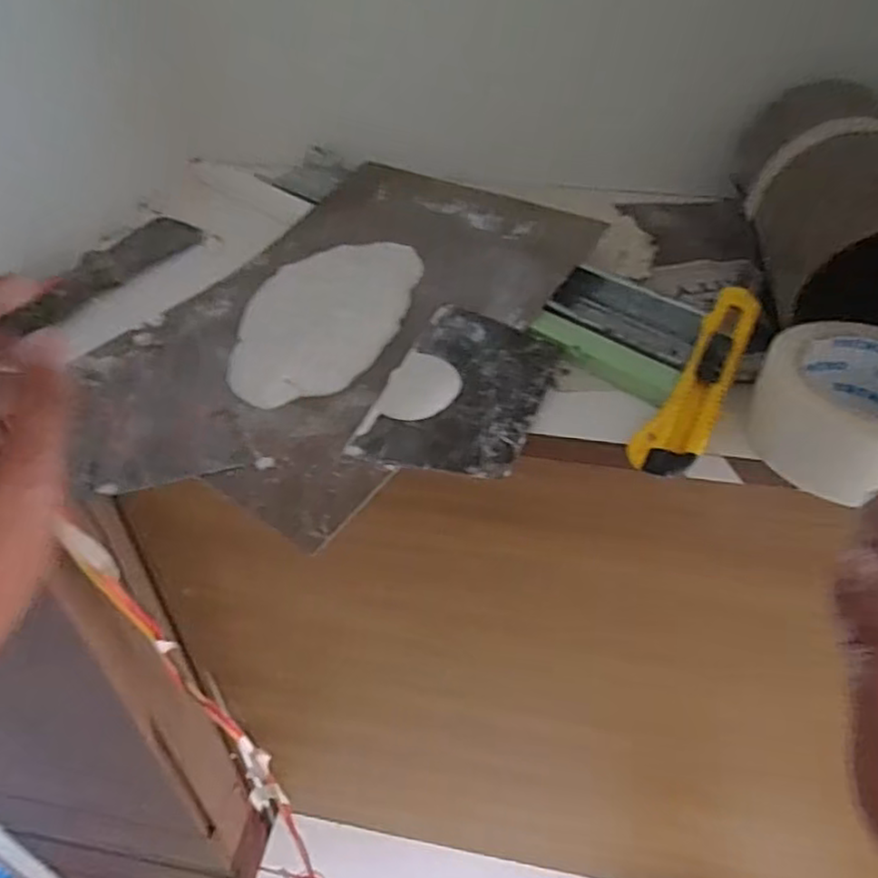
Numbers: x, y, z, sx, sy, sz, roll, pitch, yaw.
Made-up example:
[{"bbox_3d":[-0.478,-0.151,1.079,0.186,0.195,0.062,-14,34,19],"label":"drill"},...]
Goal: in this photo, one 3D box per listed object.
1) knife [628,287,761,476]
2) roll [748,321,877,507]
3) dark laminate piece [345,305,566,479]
[{"bbox_3d":[0.159,-0.036,0.414,0.035,0.011,0.139,24,69,24],"label":"knife"},{"bbox_3d":[0.235,-0.019,0.385,0.098,0.044,0.101,0,42,0],"label":"roll"},{"bbox_3d":[0.017,-0.030,0.433,0.095,0.005,0.139,17,54,15],"label":"dark laminate piece"}]

